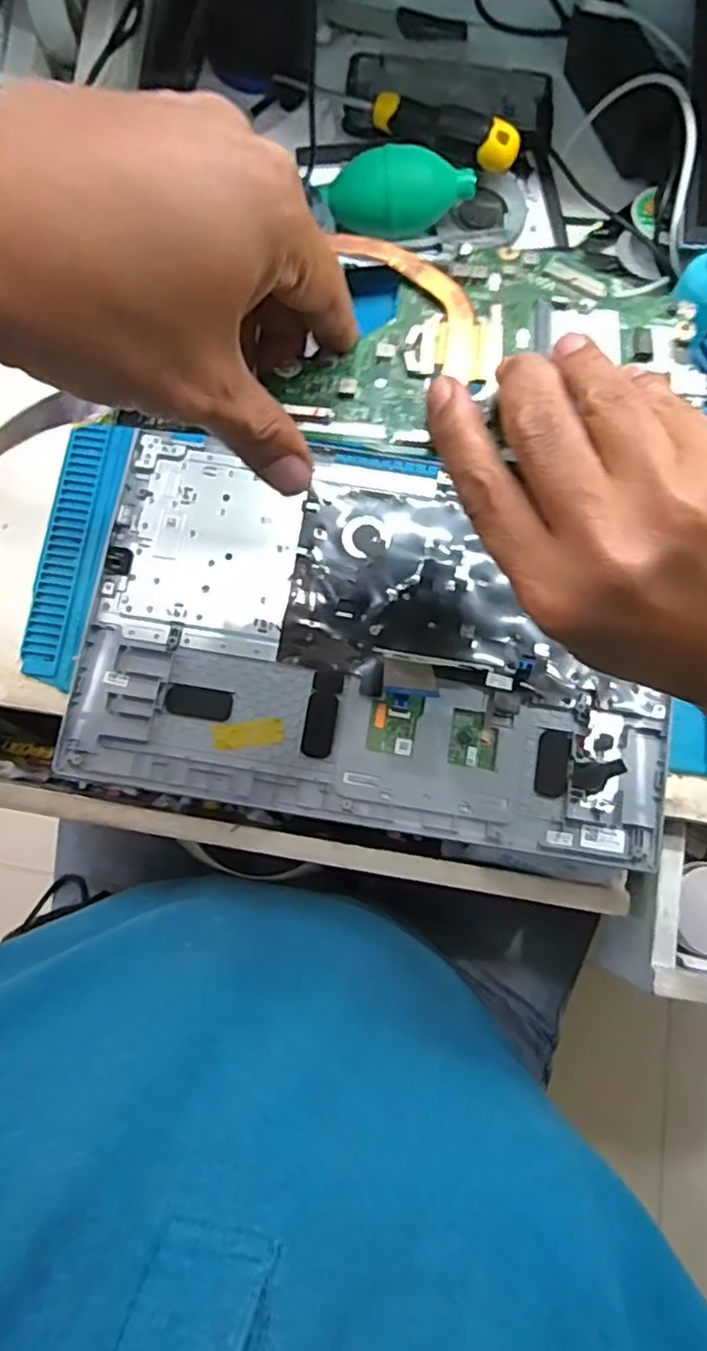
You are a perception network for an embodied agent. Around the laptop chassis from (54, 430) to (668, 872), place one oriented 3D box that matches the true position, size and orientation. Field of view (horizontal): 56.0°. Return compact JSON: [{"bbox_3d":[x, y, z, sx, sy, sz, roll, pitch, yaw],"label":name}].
[{"bbox_3d":[0.015,-0.020,0.414,0.350,0.014,0.222,9,78,3],"label":"laptop chassis"}]

